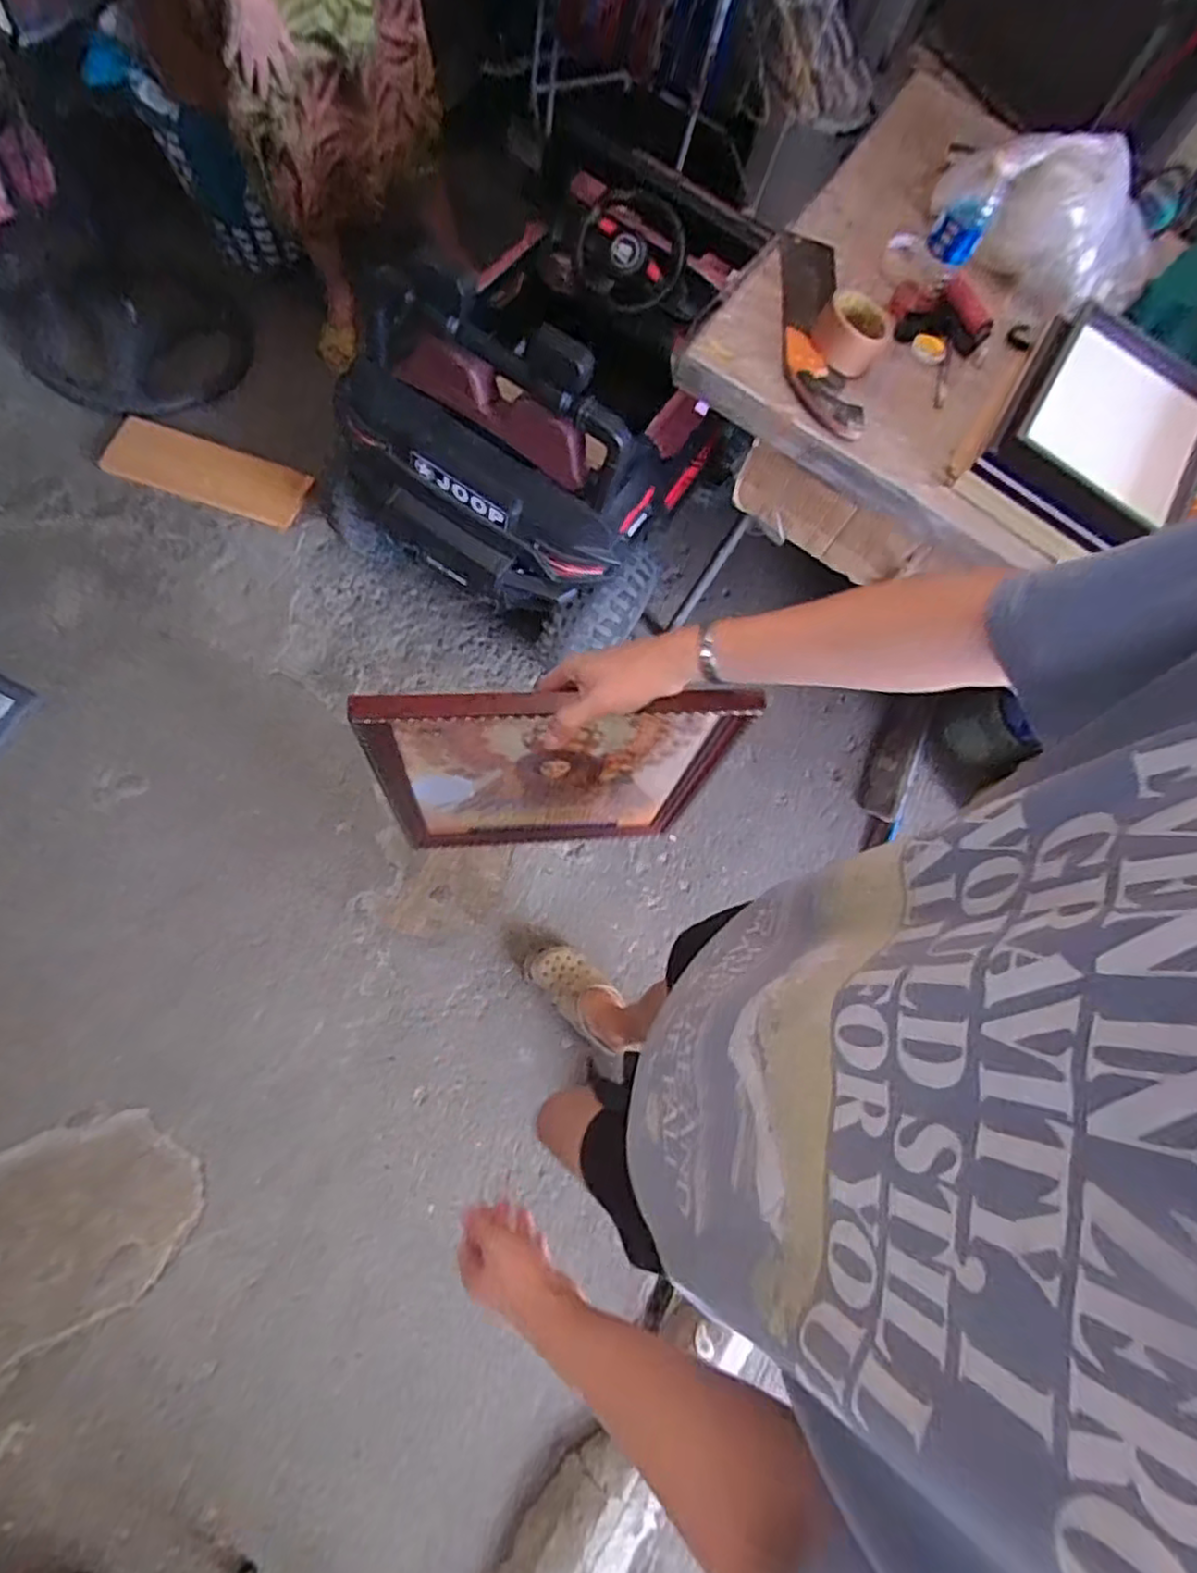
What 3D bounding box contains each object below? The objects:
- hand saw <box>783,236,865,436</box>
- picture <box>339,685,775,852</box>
[{"bbox_3d":[0.287,-0.609,0.922,0.098,0.040,0.361,2,72,-2],"label":"hand saw"},{"bbox_3d":[-0.050,-0.005,0.747,0.353,0.408,0.026,-4,72,-3],"label":"picture"}]

